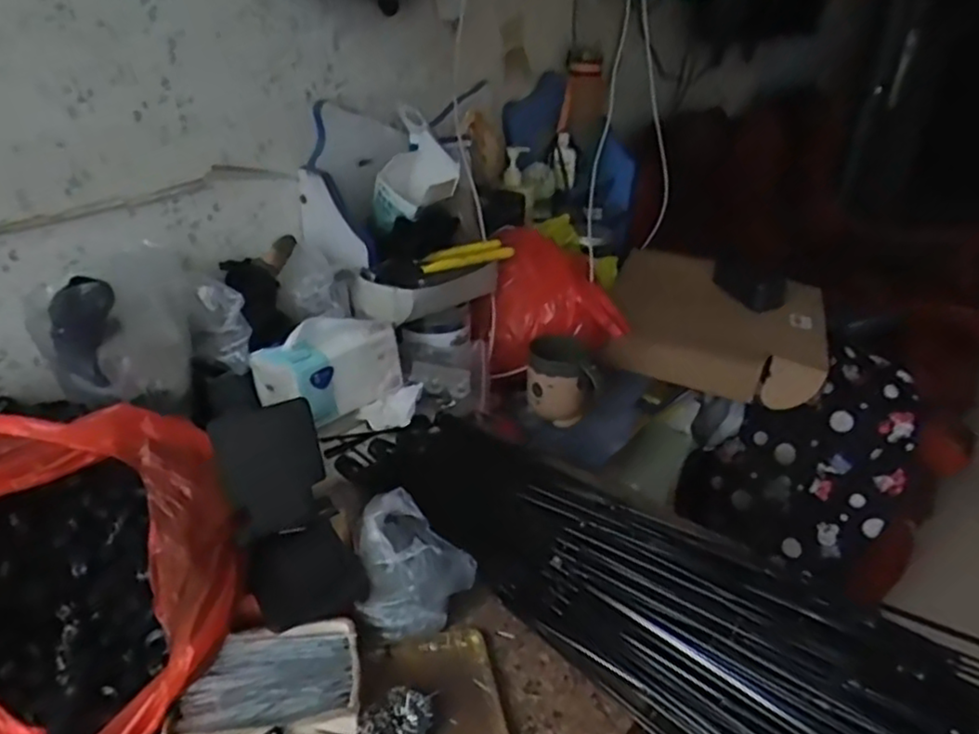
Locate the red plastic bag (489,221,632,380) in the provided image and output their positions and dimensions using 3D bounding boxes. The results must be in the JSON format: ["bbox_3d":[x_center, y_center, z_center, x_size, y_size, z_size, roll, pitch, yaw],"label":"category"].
[{"bbox_3d":[0.085,-0.083,0.945,0.191,0.148,0.108,2,29,0],"label":"red plastic bag"}]

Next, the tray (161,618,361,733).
[{"bbox_3d":[-0.156,0.226,0.492,0.123,0.022,0.087,-6,31,-15],"label":"tray"}]

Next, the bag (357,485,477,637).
[{"bbox_3d":[-0.070,0.166,0.596,0.099,0.059,0.117,-10,32,-21],"label":"bag"}]

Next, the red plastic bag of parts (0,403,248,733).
[{"bbox_3d":[-0.293,0.131,0.488,0.213,0.123,0.204,-6,31,-15],"label":"red plastic bag of parts"}]

